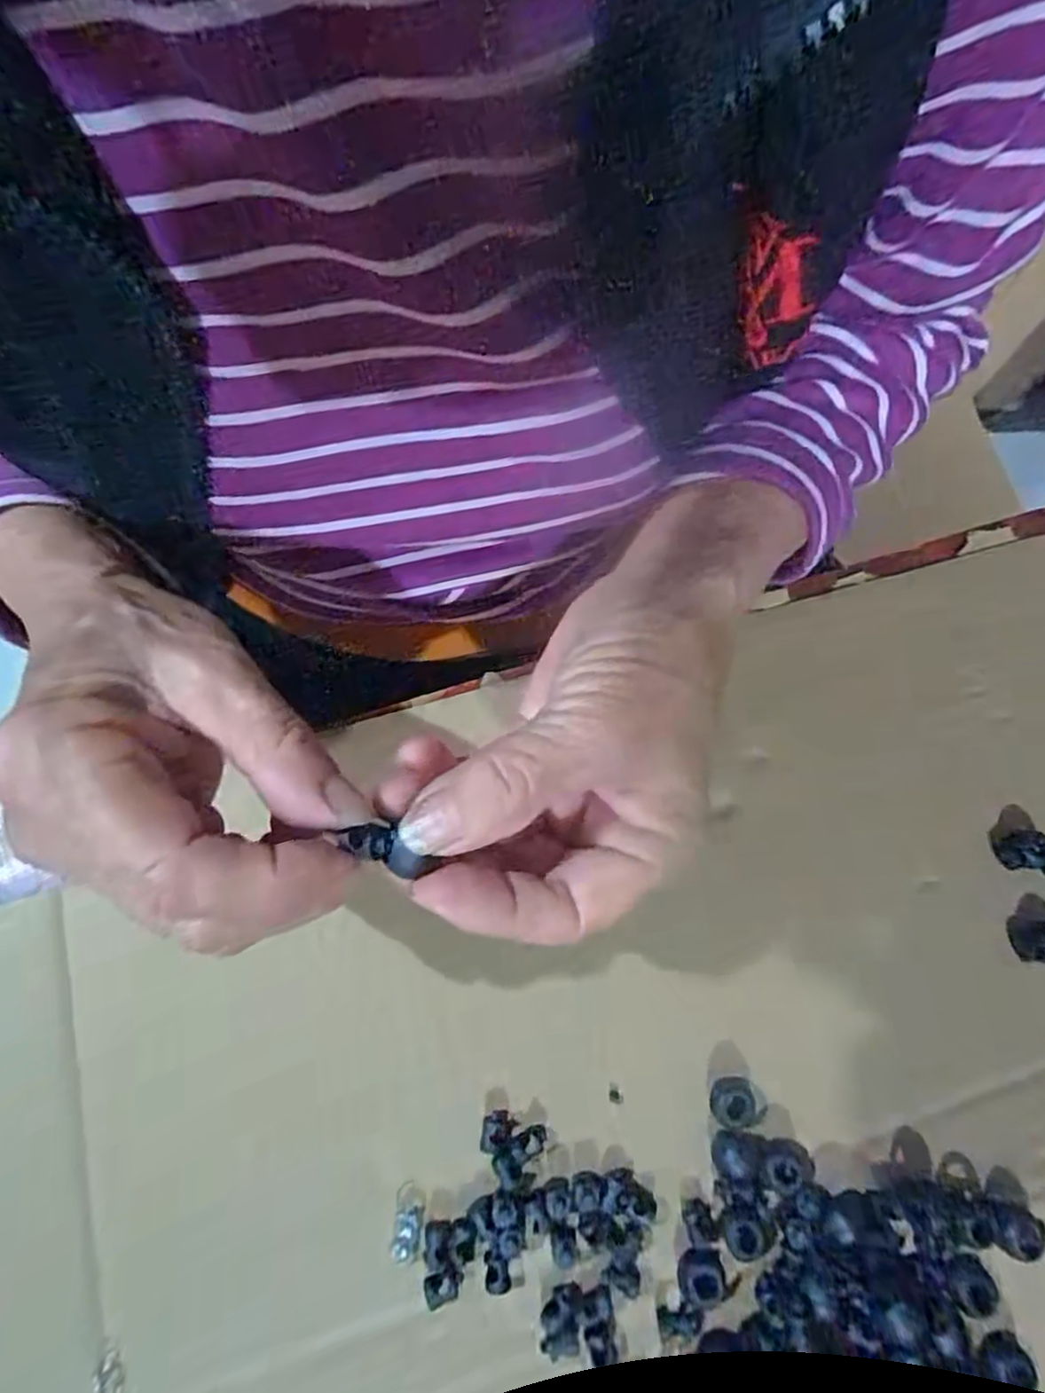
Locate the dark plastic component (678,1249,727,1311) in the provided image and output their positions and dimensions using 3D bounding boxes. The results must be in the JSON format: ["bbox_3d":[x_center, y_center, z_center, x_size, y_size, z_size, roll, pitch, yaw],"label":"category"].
[{"bbox_3d":[0.059,0.192,0.222,0.014,0.017,0.016,22,70,7],"label":"dark plastic component"}]

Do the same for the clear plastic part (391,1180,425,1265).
[{"bbox_3d":[-0.039,0.178,0.228,0.010,0.004,0.022,-3,56,-3],"label":"clear plastic part"}]

